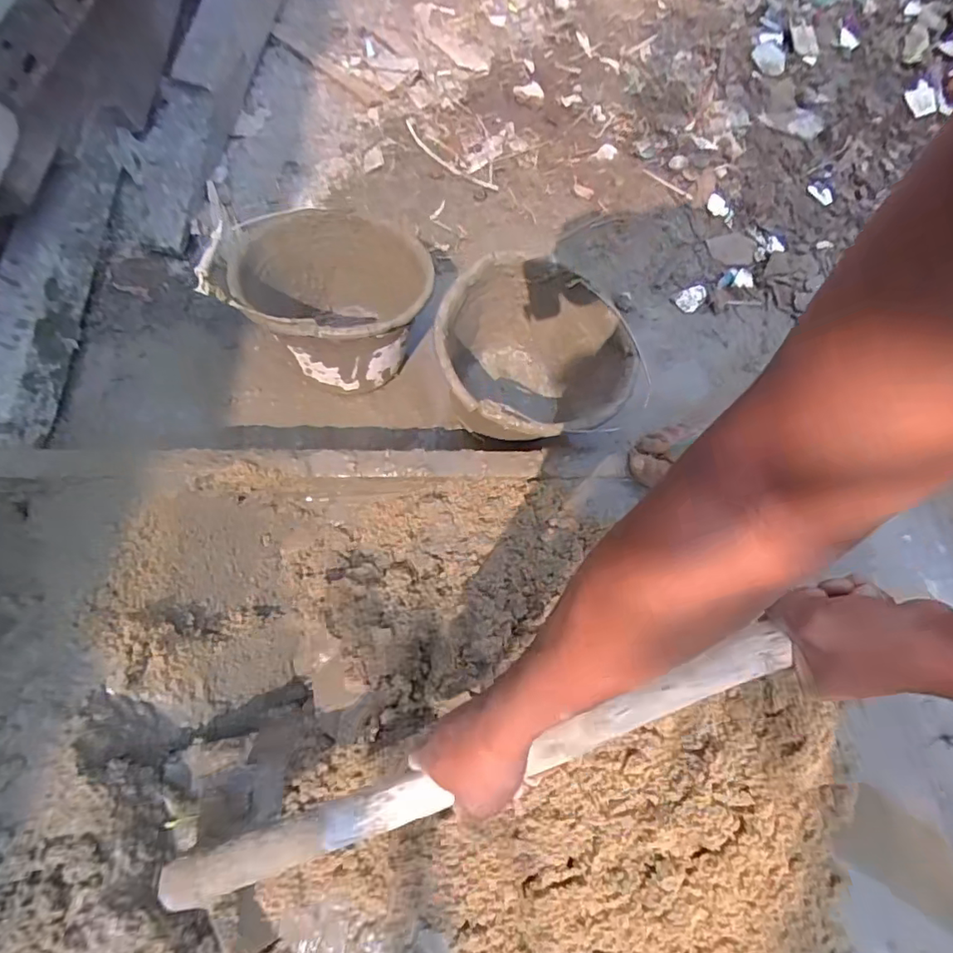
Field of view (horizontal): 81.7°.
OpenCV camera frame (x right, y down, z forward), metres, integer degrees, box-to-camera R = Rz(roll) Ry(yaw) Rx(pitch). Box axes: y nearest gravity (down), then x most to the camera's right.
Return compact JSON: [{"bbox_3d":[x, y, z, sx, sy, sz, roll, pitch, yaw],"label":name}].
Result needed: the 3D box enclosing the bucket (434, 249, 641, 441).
[{"bbox_3d":[0.084,-0.159,0.889,0.286,0.239,0.273,1,69,-3],"label":"bucket"}]

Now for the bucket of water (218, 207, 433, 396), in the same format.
[{"bbox_3d":[-0.228,-0.277,0.908,0.267,0.214,0.241,-4,66,-4],"label":"bucket of water"}]

